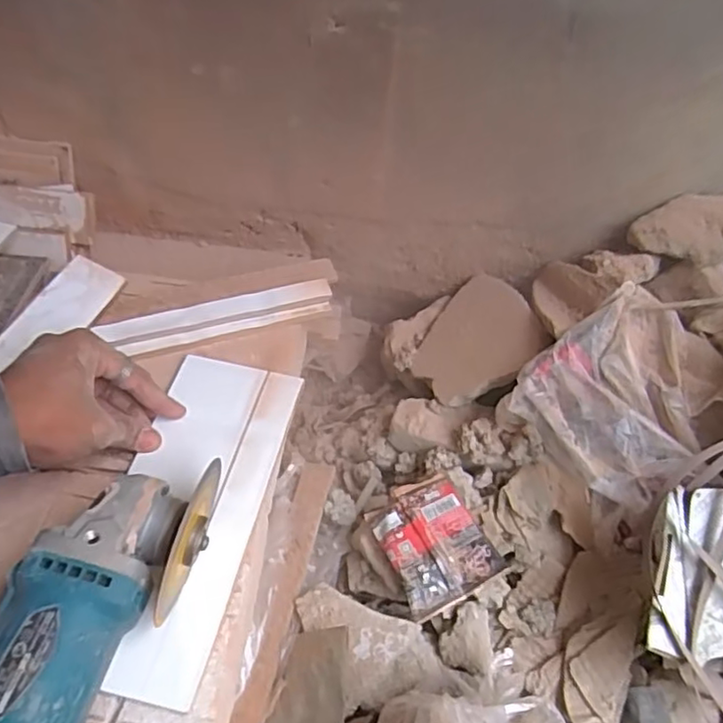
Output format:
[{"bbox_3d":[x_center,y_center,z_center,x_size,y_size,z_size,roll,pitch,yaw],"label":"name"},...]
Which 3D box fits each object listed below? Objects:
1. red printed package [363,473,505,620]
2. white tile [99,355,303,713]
[{"bbox_3d":[0.063,0.160,0.557,0.085,0.016,0.104,-28,70,-9],"label":"red printed package"},{"bbox_3d":[-0.120,0.101,0.441,0.097,0.011,0.241,13,56,4],"label":"white tile"}]

